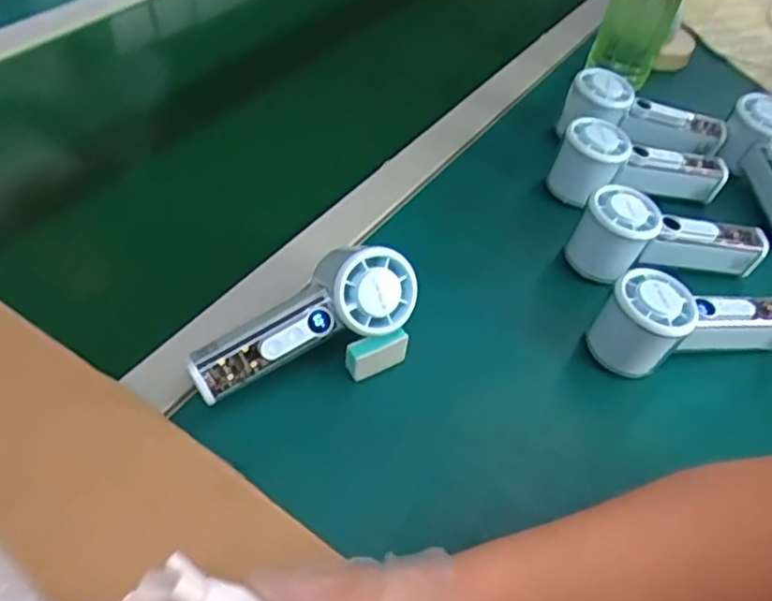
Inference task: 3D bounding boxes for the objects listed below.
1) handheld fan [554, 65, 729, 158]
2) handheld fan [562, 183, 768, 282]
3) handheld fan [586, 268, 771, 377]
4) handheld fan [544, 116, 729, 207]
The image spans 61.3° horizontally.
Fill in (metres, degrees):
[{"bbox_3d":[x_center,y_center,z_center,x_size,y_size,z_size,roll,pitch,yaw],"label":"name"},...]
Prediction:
[{"bbox_3d":[0.248,-0.168,0.628,0.153,0.064,0.047,15,48,-9],"label":"handheld fan"},{"bbox_3d":[0.225,-0.054,0.519,0.154,0.062,0.050,-6,50,-11],"label":"handheld fan"},{"bbox_3d":[0.224,0.010,0.461,0.157,0.050,0.056,-8,51,-13],"label":"handheld fan"},{"bbox_3d":[0.222,-0.121,0.578,0.159,0.061,0.054,-5,50,-10],"label":"handheld fan"}]

